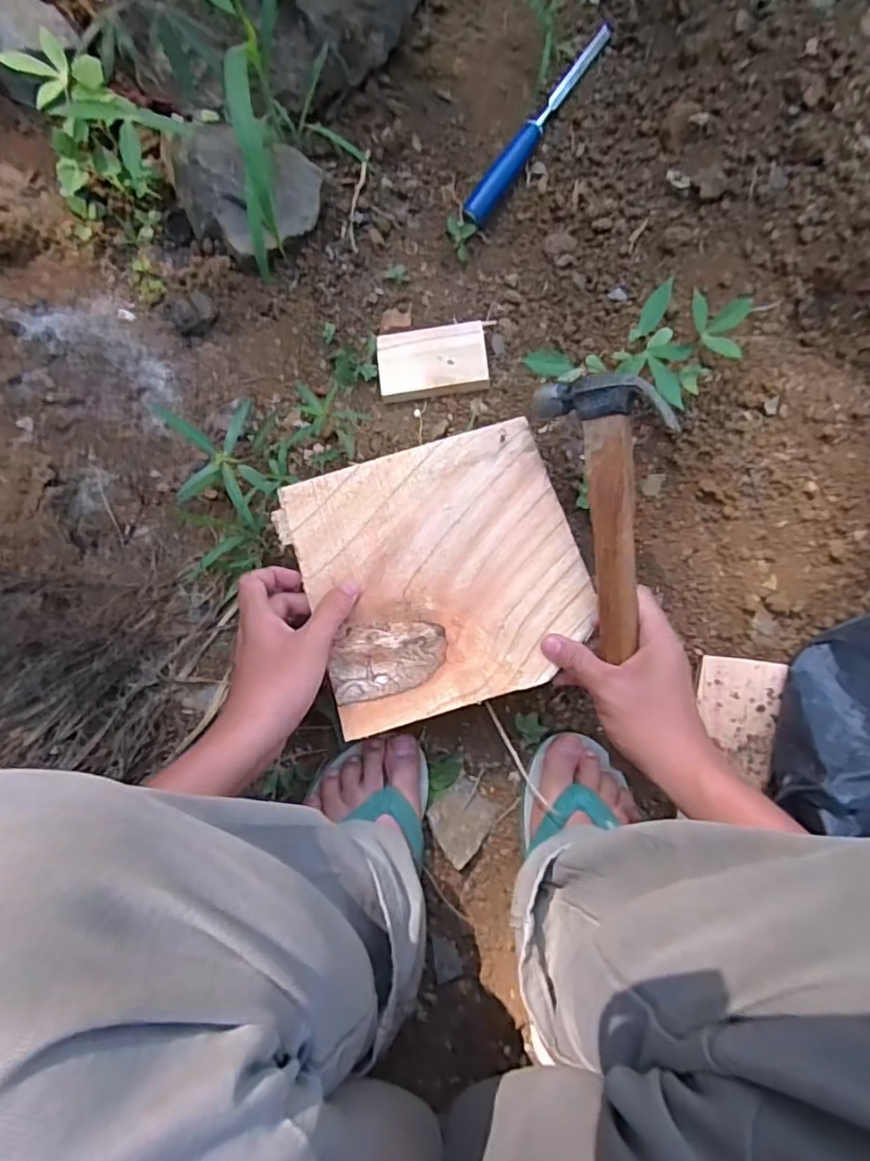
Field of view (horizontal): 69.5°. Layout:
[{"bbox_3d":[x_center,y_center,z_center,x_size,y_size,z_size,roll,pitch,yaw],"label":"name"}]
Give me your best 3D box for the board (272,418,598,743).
[{"bbox_3d":[0.005,-0.004,0.474,0.204,0.020,0.196,-18,89,2],"label":"board"}]

